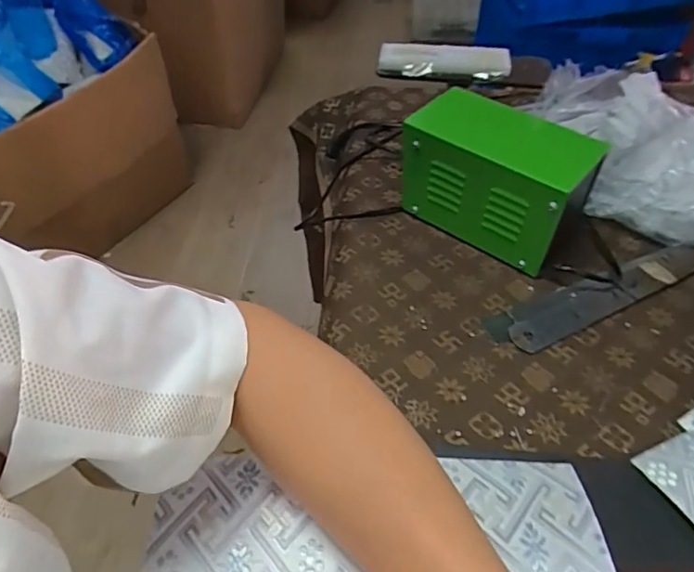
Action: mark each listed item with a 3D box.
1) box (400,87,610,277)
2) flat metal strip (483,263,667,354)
[{"bbox_3d":[0.140,-0.103,0.527,0.165,0.116,0.087,29,54,25],"label":"box"},{"bbox_3d":[0.204,0.016,0.484,0.171,0.012,0.047,-20,50,-17],"label":"flat metal strip"}]

